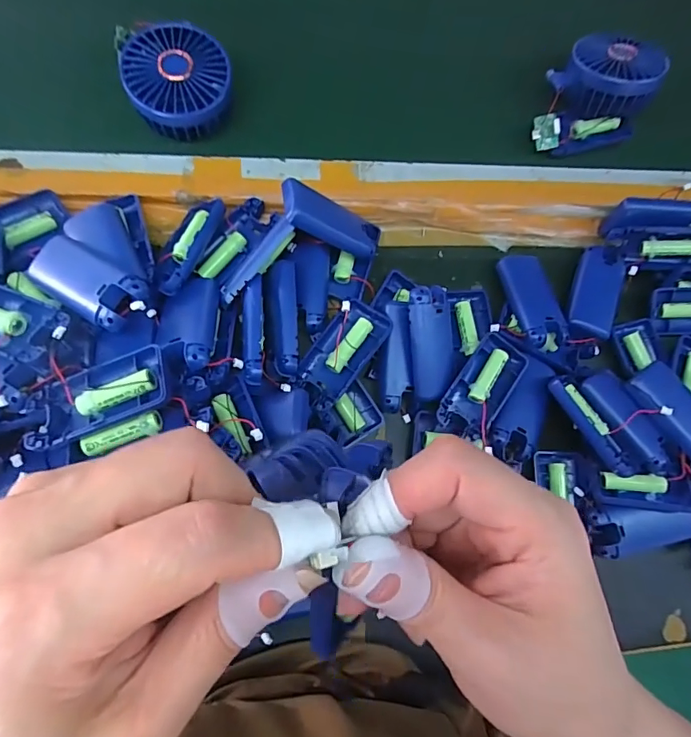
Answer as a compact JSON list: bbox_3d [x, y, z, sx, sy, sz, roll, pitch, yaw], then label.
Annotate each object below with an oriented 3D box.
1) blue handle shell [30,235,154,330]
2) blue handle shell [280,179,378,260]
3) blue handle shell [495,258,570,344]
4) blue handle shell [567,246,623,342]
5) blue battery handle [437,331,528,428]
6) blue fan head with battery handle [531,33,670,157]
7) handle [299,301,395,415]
[{"bbox_3d":[-0.185,-0.062,0.341,0.097,0.024,0.043,32,80,21],"label":"blue handle shell"},{"bbox_3d":[-0.007,-0.121,0.397,0.100,0.014,0.036,16,80,-37],"label":"blue handle shell"},{"bbox_3d":[0.172,-0.066,0.437,0.042,0.014,0.094,-7,64,-8],"label":"blue handle shell"},{"bbox_3d":[0.240,-0.073,0.454,0.041,0.019,0.088,23,81,-5],"label":"blue handle shell"},{"bbox_3d":[0.119,0.015,0.406,0.044,0.017,0.093,37,80,-2],"label":"blue battery handle"},{"bbox_3d":[0.240,-0.260,0.453,0.093,0.050,0.122,43,80,-1],"label":"blue fan head with battery handle"},{"bbox_3d":[-0.002,-0.011,0.386,0.044,0.019,0.092,33,81,-3],"label":"handle"}]

